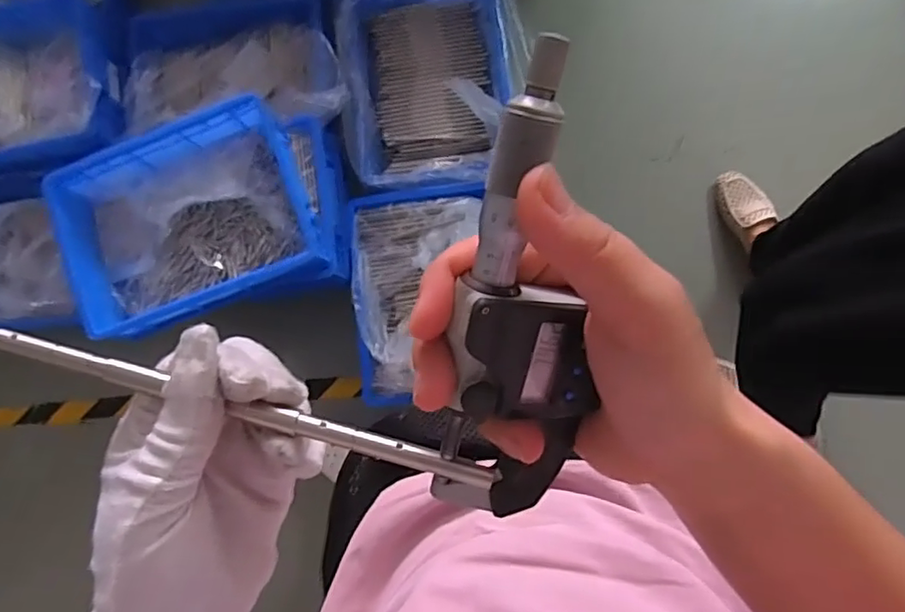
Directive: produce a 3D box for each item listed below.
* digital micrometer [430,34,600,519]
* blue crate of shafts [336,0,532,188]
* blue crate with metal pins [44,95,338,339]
[{"bbox_3d":[0.021,0.005,0.192,0.047,0.027,0.160,3,115,7],"label":"digital micrometer"},{"bbox_3d":[-0.034,-0.455,1.211,0.375,0.119,0.435,1,86,7],"label":"blue crate of shafts"},{"bbox_3d":[-0.460,-0.152,1.063,0.418,0.111,0.311,-19,84,5],"label":"blue crate with metal pins"}]

